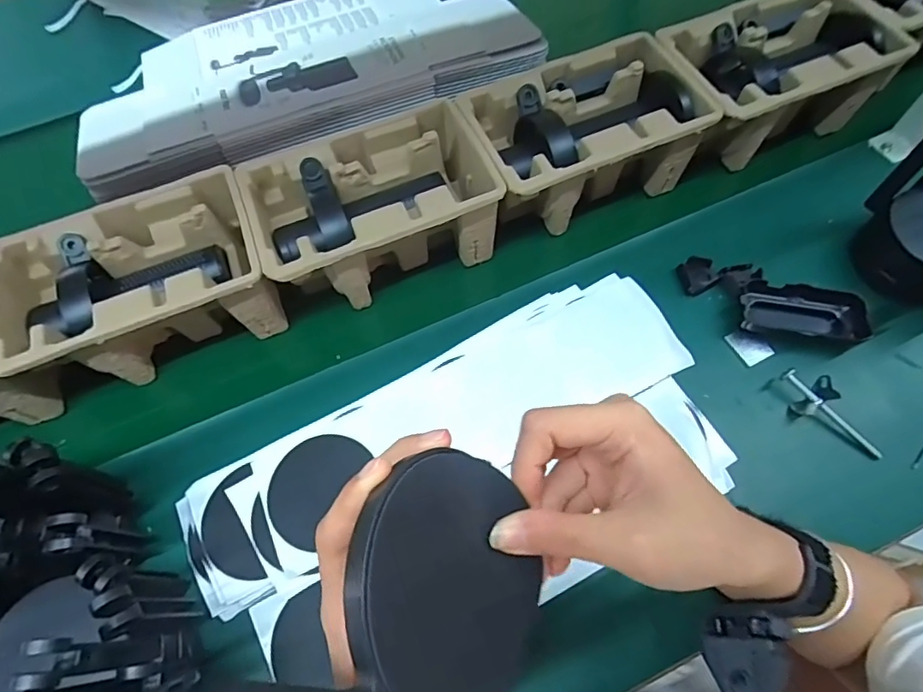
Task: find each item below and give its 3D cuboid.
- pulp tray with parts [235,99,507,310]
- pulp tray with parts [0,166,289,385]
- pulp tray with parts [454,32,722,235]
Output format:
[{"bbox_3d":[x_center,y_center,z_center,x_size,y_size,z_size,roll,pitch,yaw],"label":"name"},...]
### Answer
[{"bbox_3d":[-0.085,-0.134,0.526,0.228,0.100,0.149,-21,63,-9],"label":"pulp tray with parts"},{"bbox_3d":[-0.297,-0.055,0.496,0.226,0.096,0.147,-20,63,-9],"label":"pulp tray with parts"},{"bbox_3d":[0.124,-0.215,0.552,0.224,0.099,0.148,-20,63,-9],"label":"pulp tray with parts"}]

